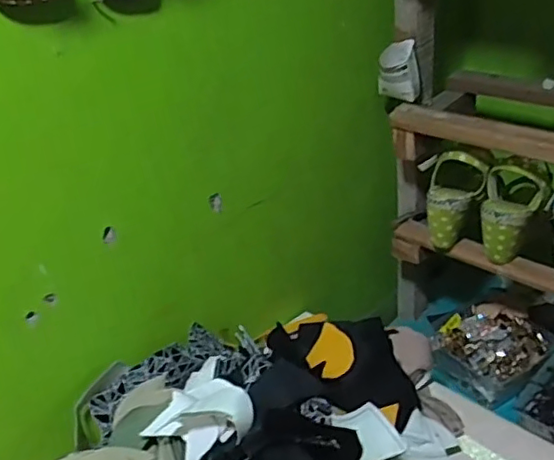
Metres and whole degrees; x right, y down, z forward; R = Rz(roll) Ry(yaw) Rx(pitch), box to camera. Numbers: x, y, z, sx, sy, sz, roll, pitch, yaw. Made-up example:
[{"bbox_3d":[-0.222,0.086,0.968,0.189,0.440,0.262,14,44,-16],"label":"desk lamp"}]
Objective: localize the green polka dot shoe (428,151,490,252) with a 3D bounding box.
[{"bbox_3d":[0.257,-0.045,0.870,0.080,0.147,0.076,19,21,25],"label":"green polka dot shoe"}]

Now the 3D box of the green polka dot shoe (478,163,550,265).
[{"bbox_3d":[0.329,-0.026,0.825,0.082,0.136,0.077,9,35,23],"label":"green polka dot shoe"}]

